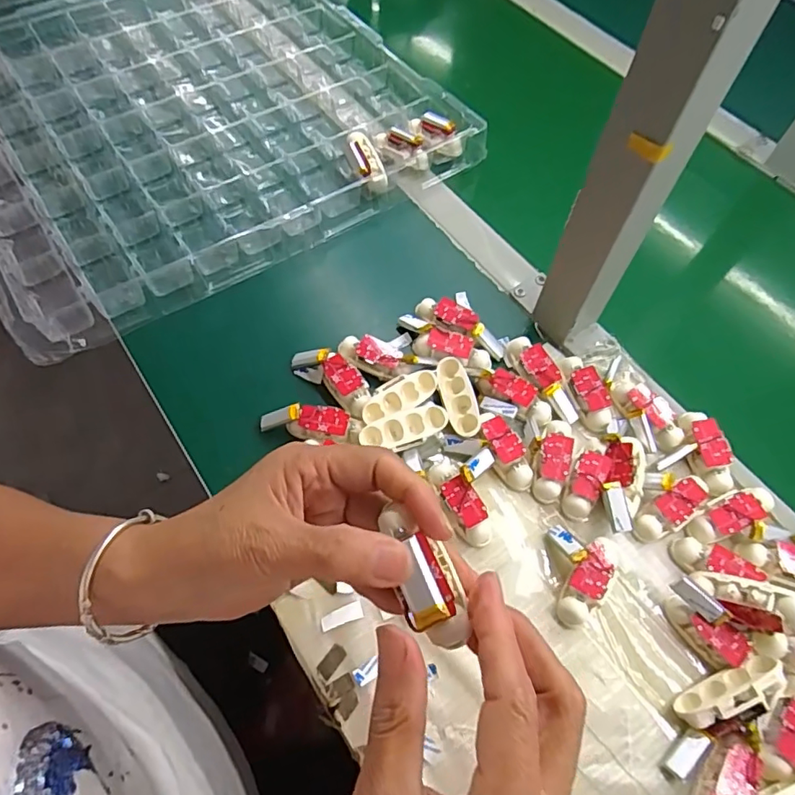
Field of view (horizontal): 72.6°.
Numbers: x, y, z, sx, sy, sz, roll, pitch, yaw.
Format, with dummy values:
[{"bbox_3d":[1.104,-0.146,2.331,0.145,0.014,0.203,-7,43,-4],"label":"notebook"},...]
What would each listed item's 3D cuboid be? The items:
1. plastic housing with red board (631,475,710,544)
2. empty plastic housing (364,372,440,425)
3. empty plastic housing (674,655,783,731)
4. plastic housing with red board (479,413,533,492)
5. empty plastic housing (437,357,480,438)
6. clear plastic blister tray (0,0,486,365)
[{"bbox_3d":[0.193,0.078,0.380,0.061,0.016,0.024,-34,68,-18],"label":"plastic housing with red board"},{"bbox_3d":[0.002,-0.003,0.405,0.065,0.011,0.022,-30,67,-17],"label":"empty plastic housing"},{"bbox_3d":[0.197,0.177,0.319,0.063,0.024,0.024,-27,65,3],"label":"empty plastic housing"},{"bbox_3d":[0.079,0.039,0.396,0.026,0.013,0.059,-26,82,-15],"label":"plastic housing with red board"},{"bbox_3d":[0.046,0.000,0.411,0.024,0.015,0.064,-9,62,-7],"label":"empty plastic housing"},{"bbox_3d":[-0.228,-0.315,0.577,0.472,0.040,0.495,-29,66,-18],"label":"clear plastic blister tray"}]

